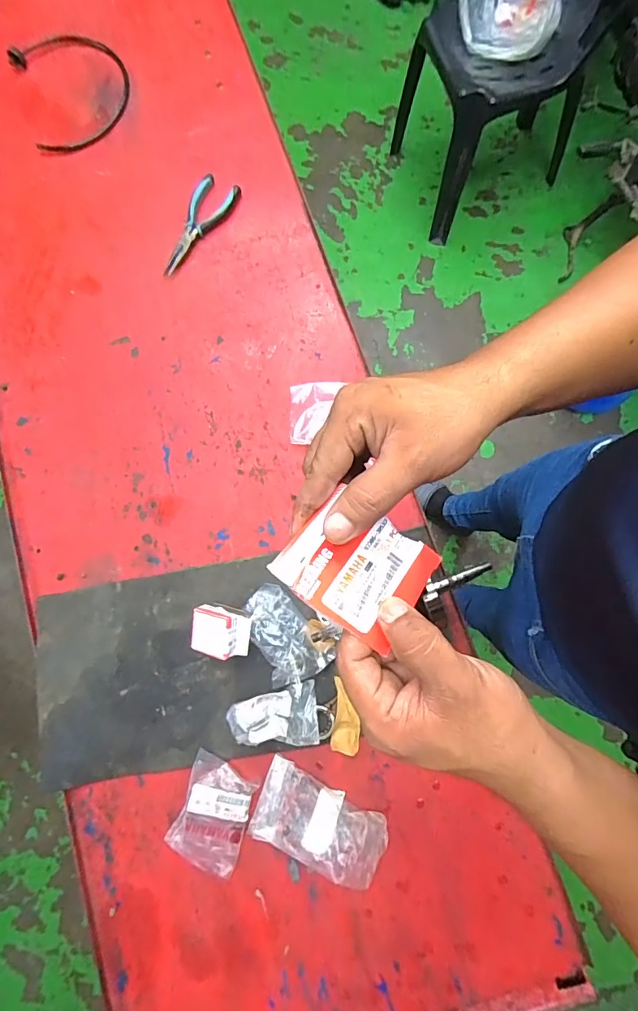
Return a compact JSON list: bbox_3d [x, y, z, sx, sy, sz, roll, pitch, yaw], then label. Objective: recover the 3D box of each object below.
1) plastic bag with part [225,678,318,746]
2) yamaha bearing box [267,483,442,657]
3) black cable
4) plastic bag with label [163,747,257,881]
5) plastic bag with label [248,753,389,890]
[{"bbox_3d":[-0.061,0.285,0.617,0.114,0.040,0.070,-8,79,0],"label":"plastic bag with part"},{"bbox_3d":[0.022,0.036,0.276,0.082,0.022,0.068,35,82,7],"label":"yamaha bearing box"},{"bbox_3d":[-0.450,-0.773,0.836,0.193,0.032,0.269,-21,79,-3],"label":"black cable"},{"bbox_3d":[-0.138,0.404,0.599,0.095,0.034,0.133,21,80,5],"label":"plastic bag with label"},{"bbox_3d":[0.002,0.409,0.589,0.168,0.042,0.096,19,80,5],"label":"plastic bag with label"}]

